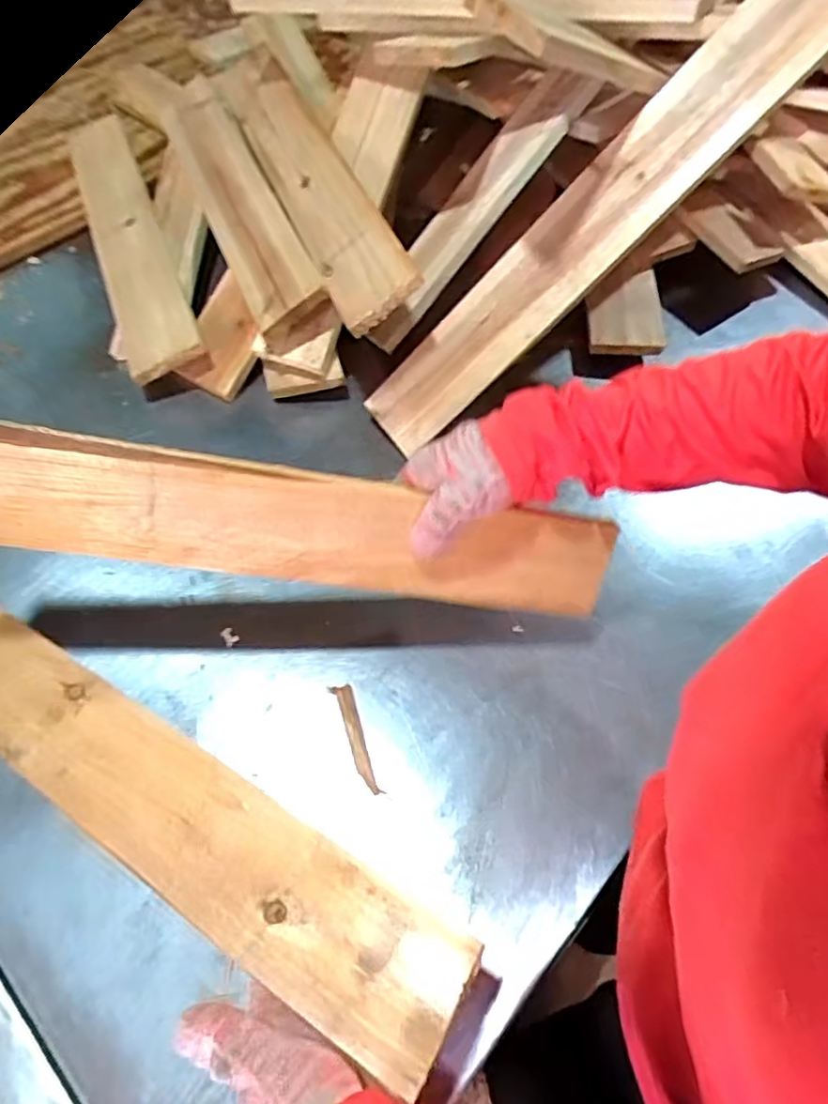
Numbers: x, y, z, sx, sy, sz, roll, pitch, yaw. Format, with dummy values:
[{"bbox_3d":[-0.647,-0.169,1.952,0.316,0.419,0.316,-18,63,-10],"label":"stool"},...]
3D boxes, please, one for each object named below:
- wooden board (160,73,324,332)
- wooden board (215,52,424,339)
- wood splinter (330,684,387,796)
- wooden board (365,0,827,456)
[{"bbox_3d":[-0.217,-0.429,0.723,0.083,0.020,0.513,-32,59,9],"label":"wooden board"},{"bbox_3d":[-0.127,-0.432,0.682,0.081,0.031,0.561,-34,58,14],"label":"wooden board"},{"bbox_3d":[-0.044,0.146,0.488,0.016,0.005,0.088,-19,62,-11],"label":"wood splinter"},{"bbox_3d":[0.139,-0.271,0.545,0.470,0.014,0.077,-41,82,21],"label":"wooden board"}]

